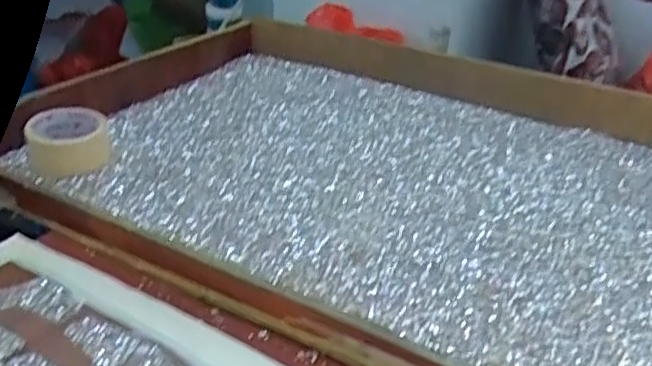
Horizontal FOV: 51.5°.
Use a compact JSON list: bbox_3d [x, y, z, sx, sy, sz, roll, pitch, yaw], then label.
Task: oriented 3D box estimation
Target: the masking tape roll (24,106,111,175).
[{"bbox_3d":[-0.310,-0.049,0.820,0.090,0.053,0.091,-5,30,-14],"label":"masking tape roll"}]

